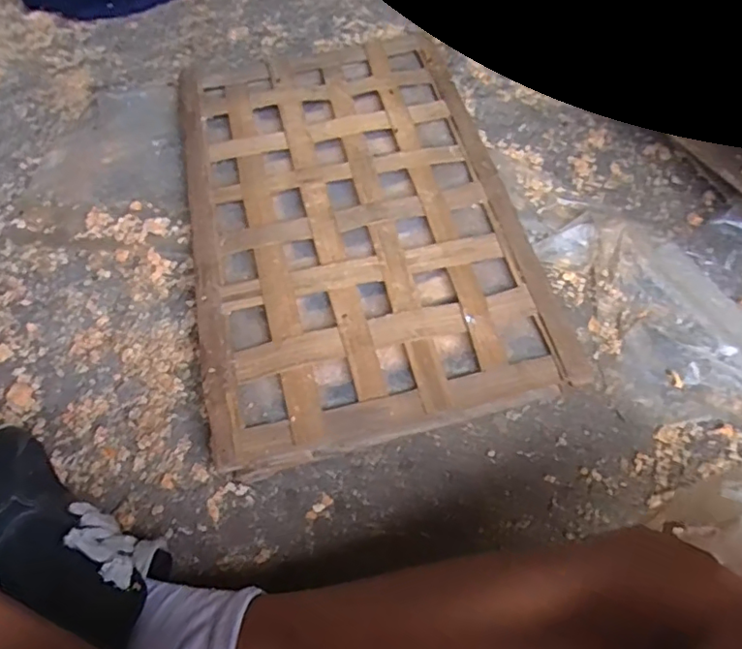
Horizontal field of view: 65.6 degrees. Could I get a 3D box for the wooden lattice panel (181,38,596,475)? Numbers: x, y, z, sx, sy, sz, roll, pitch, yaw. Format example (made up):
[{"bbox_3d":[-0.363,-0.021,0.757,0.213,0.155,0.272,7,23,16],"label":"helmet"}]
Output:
[{"bbox_3d":[-0.029,-0.132,0.647,0.346,0.045,0.549,-13,60,-7],"label":"wooden lattice panel"}]

